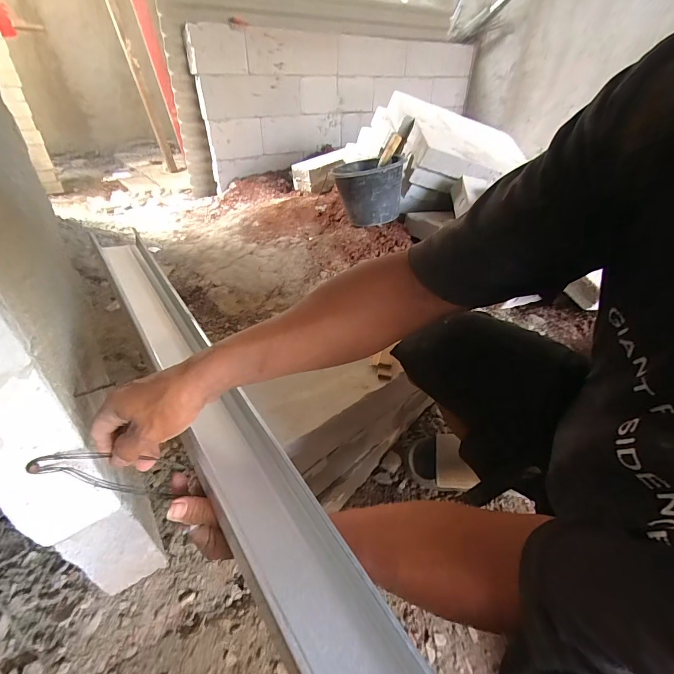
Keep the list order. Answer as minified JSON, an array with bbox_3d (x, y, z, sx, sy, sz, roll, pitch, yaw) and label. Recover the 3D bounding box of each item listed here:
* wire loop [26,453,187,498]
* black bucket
[{"bbox_3d":[-0.211,0.125,0.324,0.122,0.014,0.031,20,34,-20],"label":"wire loop"},{"bbox_3d":[0.109,-0.536,1.260,0.240,0.190,0.237,1,36,-1],"label":"black bucket"}]

